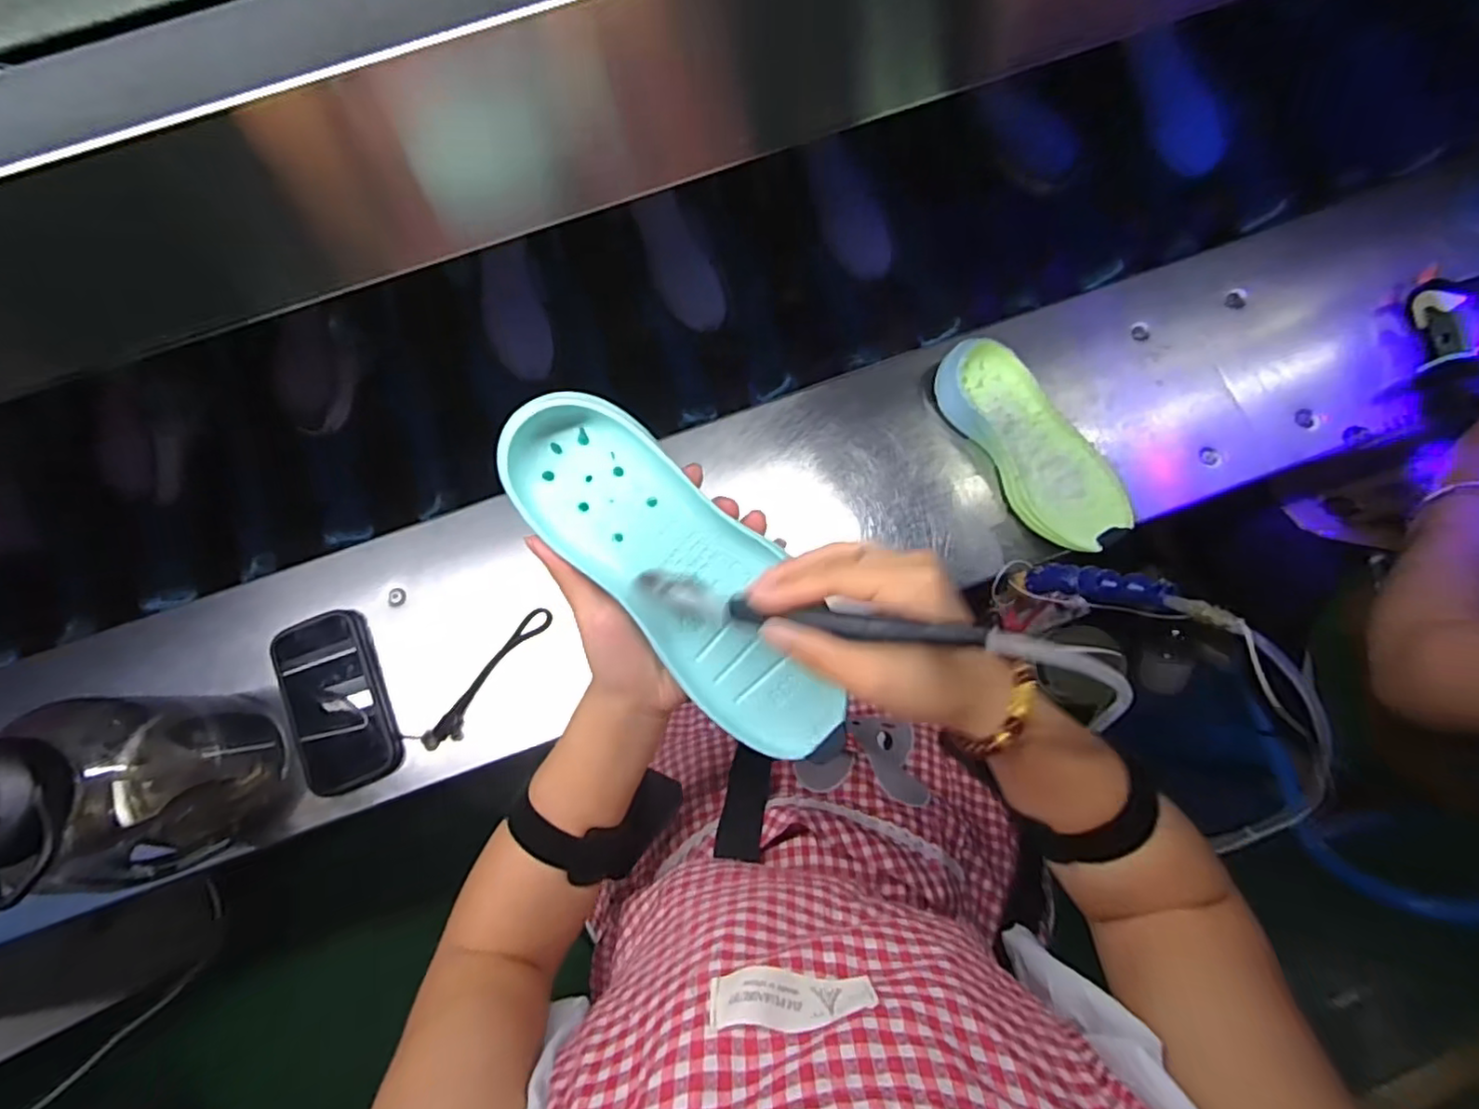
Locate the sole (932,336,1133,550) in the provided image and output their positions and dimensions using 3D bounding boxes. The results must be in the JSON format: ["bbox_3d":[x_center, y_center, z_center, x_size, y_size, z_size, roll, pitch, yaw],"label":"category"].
[{"bbox_3d":[0.273,-0.104,0.606,0.084,0.054,0.212,-33,85,-7],"label":"sole"}]

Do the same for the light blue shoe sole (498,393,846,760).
[{"bbox_3d":[-0.028,0.014,0.337,0.081,0.023,0.223,-39,100,-5],"label":"light blue shoe sole"}]

